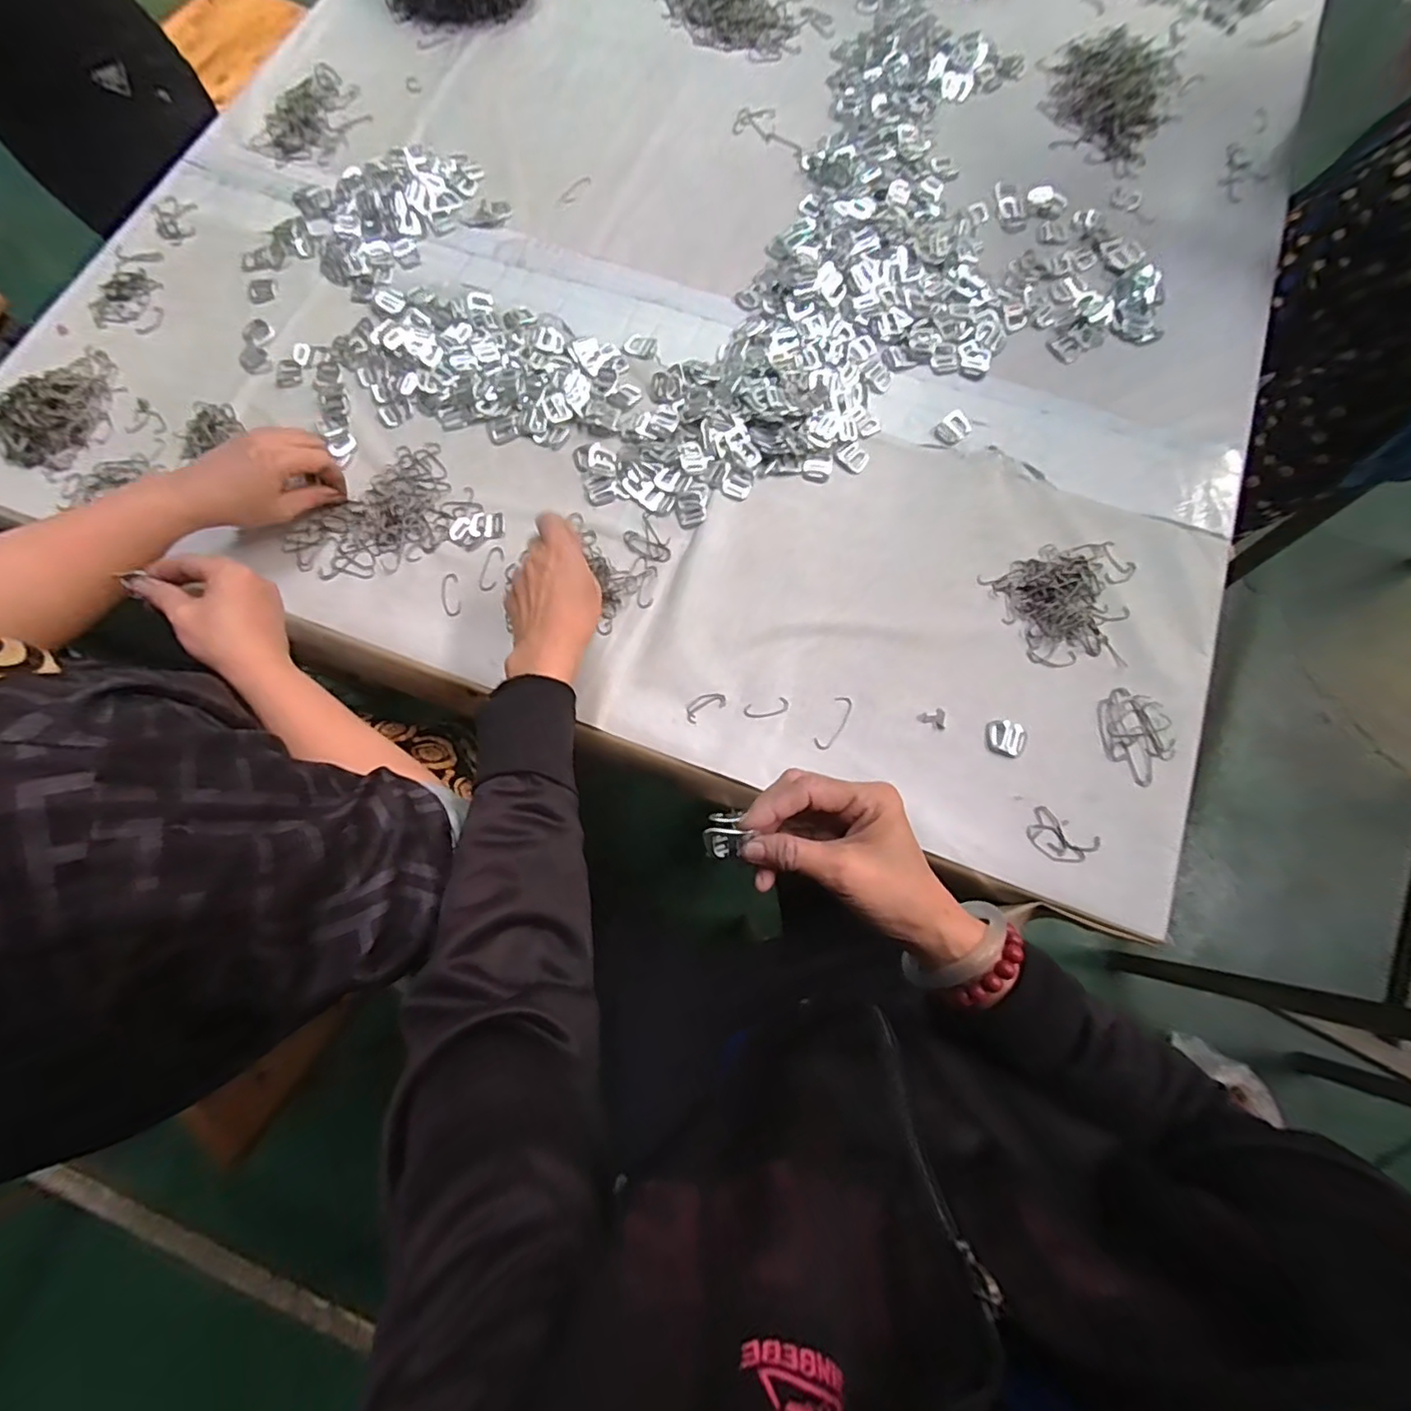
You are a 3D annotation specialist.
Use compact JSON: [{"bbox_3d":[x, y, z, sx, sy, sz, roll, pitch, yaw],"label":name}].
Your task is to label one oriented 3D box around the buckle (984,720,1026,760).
[{"bbox_3d":[0.248,0.027,0.491,0.031,0.006,0.030,14,75,6],"label":"buckle"}]

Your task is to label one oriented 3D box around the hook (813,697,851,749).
[{"bbox_3d":[0.107,0.014,0.493,0.017,0.004,0.050,30,77,10],"label":"hook"}]

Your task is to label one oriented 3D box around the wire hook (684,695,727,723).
[{"bbox_3d":[0.000,0.000,0.504,0.036,0.004,0.019,-32,75,-7],"label":"wire hook"}]

